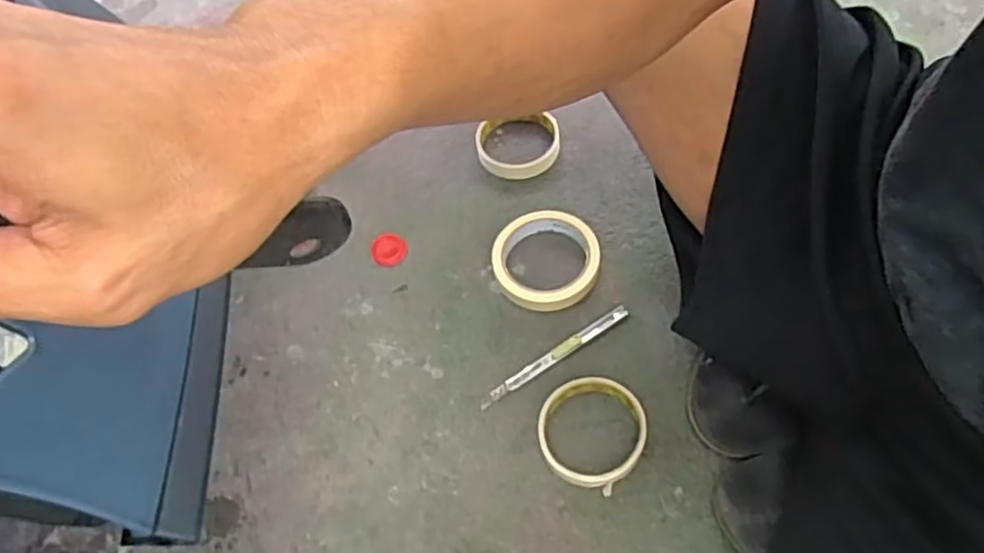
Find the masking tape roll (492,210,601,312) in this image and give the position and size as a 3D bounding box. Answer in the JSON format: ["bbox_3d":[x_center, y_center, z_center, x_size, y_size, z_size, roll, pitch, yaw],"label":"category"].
[{"bbox_3d":[0.050,-0.016,0.656,0.096,0.017,0.099,-2,58,3],"label":"masking tape roll"}]

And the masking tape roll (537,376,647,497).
[{"bbox_3d":[0.080,0.124,0.570,0.084,0.019,0.087,-2,58,3],"label":"masking tape roll"}]

